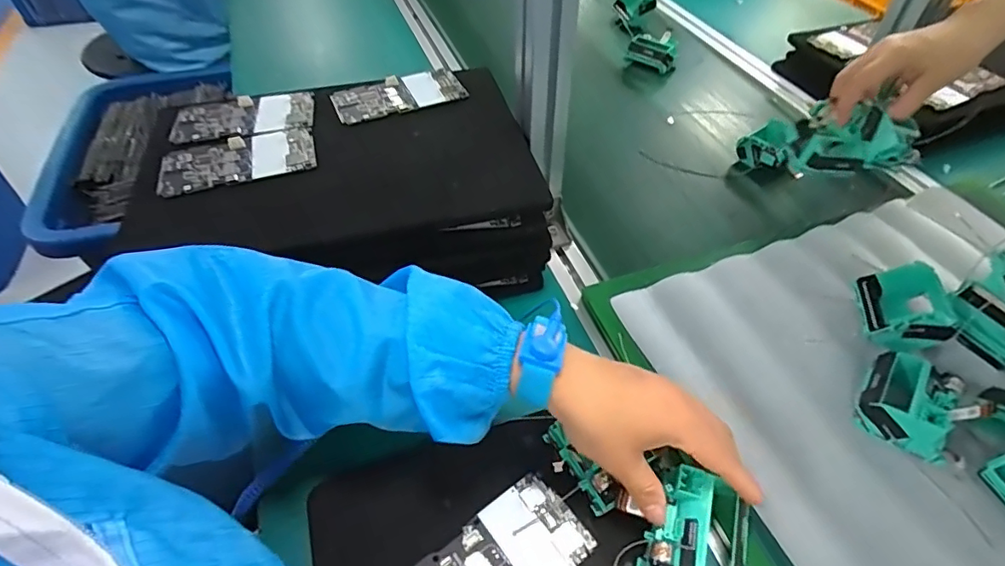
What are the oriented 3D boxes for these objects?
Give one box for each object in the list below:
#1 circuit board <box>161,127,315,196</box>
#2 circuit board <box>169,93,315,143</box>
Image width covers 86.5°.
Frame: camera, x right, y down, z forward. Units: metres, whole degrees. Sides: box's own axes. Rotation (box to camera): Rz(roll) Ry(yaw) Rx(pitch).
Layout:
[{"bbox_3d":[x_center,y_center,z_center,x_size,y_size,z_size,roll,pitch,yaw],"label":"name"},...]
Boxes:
[{"bbox_3d":[-0.234,-0.110,0.474,0.129,0.011,0.062,-14,50,-12],"label":"circuit board"},{"bbox_3d":[-0.249,-0.159,0.515,0.128,0.012,0.063,-14,50,-11],"label":"circuit board"}]

